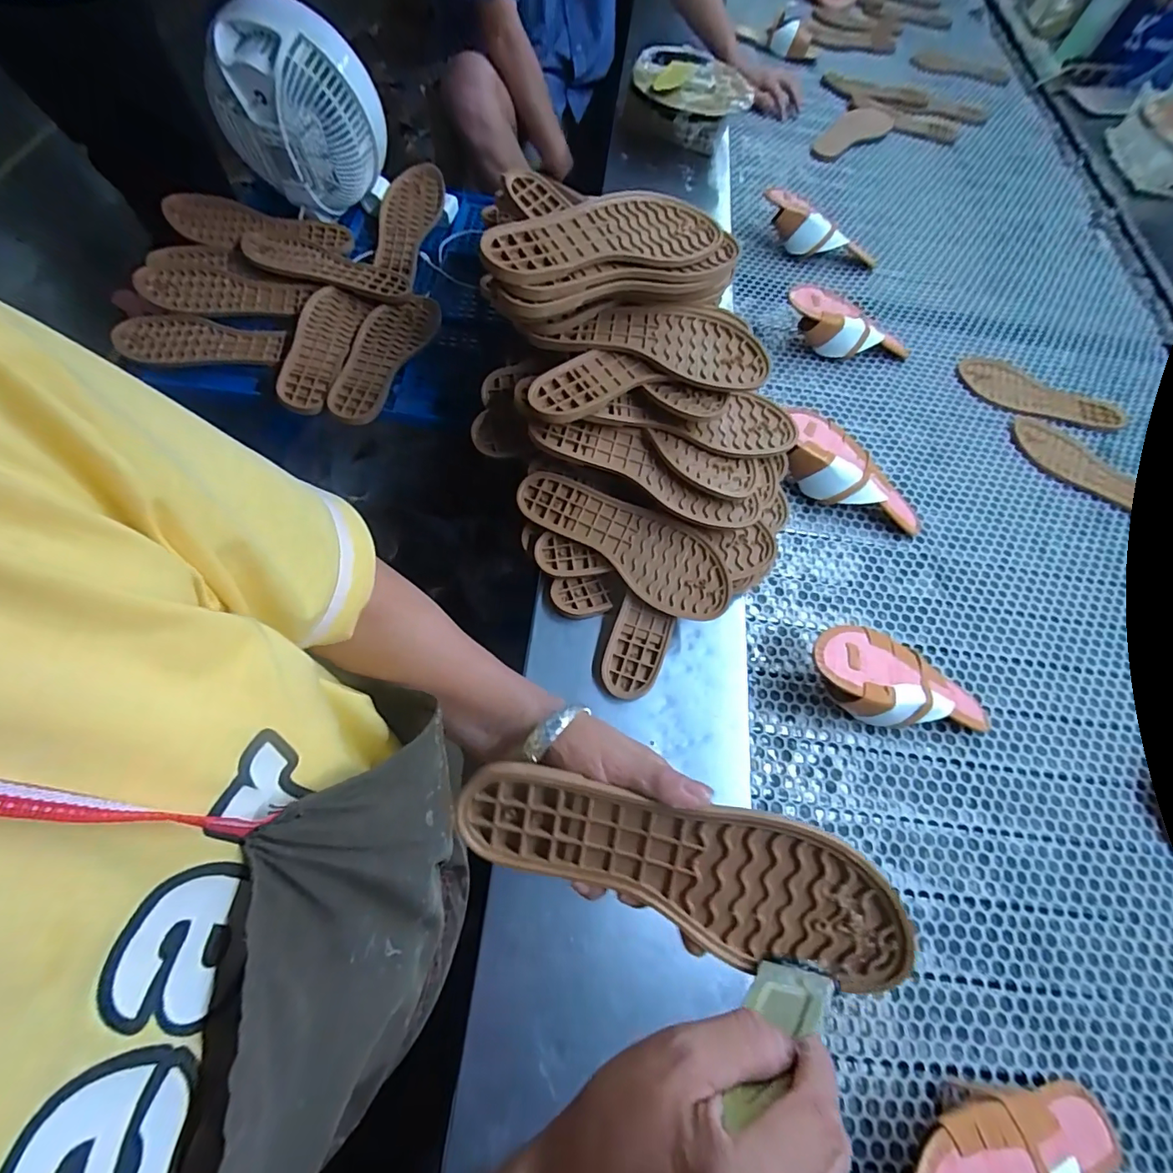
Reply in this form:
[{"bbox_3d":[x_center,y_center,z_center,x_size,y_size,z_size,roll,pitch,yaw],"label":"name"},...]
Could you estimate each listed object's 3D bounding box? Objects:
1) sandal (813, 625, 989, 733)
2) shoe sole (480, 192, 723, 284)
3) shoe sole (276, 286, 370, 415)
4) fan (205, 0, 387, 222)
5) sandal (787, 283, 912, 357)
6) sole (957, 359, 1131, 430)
[{"bbox_3d":[0.329,0.102,0.533,0.228,0.049,0.098,18,64,-16],"label":"sandal"},{"bbox_3d":[0.016,-0.327,0.464,0.236,0.012,0.086,-18,81,-20],"label":"shoe sole"},{"bbox_3d":[-0.341,-0.307,0.640,0.069,0.016,0.214,11,59,-15],"label":"shoe sole"},{"bbox_3d":[-0.377,-0.614,0.672,0.204,0.213,0.097,-18,70,-13],"label":"fan"},{"bbox_3d":[0.397,-0.395,0.776,0.234,0.063,0.073,11,63,-21],"label":"sandal"},{"bbox_3d":[0.701,-0.293,0.776,0.236,0.010,0.092,33,69,14],"label":"sole"}]

